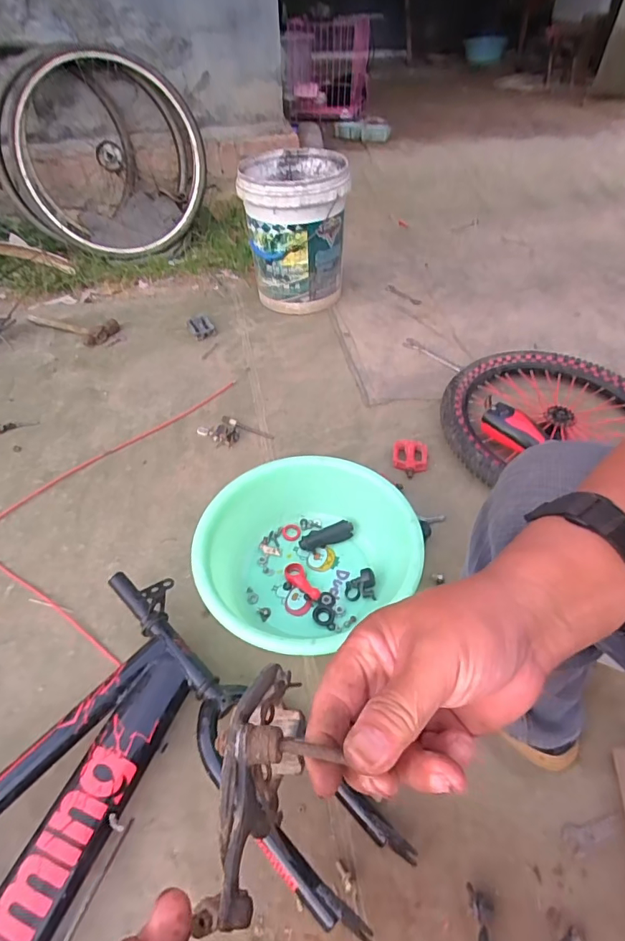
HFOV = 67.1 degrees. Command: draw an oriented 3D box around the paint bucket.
[{"bbox_3d":[-0.055,-0.717,1.441,0.290,0.366,0.318,-4,48,-3],"label":"paint bucket"}]

